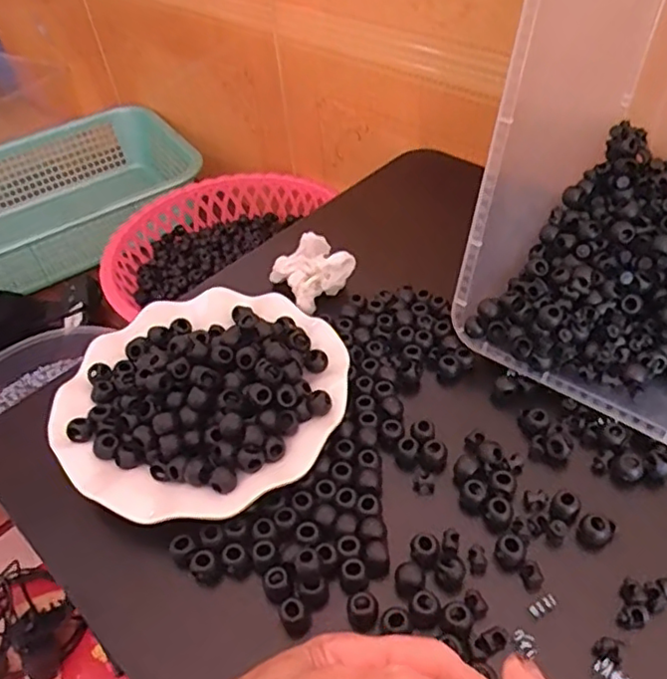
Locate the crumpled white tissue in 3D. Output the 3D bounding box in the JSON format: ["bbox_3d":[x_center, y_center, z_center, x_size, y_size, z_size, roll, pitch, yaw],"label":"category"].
[{"bbox_3d":[-0.018,-0.056,0.486,0.055,0.024,0.062,-29,49,-20],"label":"crumpled white tissue"}]

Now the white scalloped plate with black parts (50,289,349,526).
[{"bbox_3d":[-0.084,0.030,0.400,0.177,0.034,0.177,-4,45,4],"label":"white scalloped plate with black parts"}]

